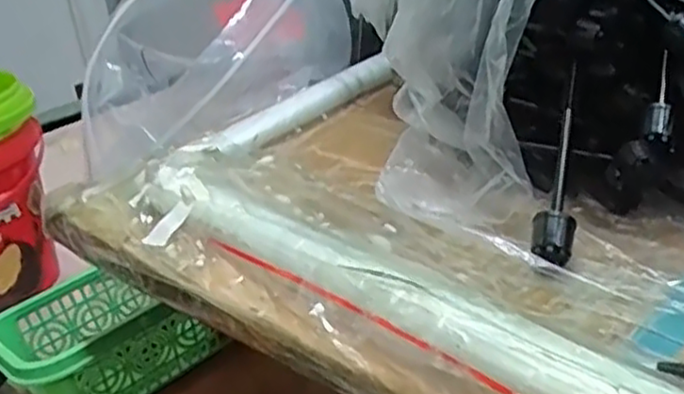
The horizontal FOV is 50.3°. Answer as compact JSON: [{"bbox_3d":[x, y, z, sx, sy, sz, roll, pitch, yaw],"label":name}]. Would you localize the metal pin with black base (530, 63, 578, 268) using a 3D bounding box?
[{"bbox_3d":[0.085,-0.013,0.278,0.014,0.012,0.084,5,60,22],"label":"metal pin with black base"}]

